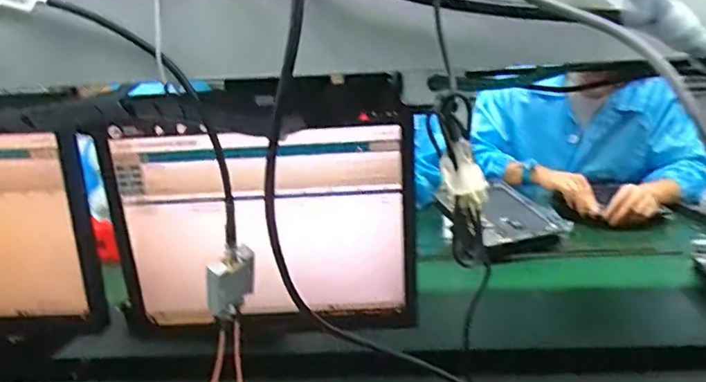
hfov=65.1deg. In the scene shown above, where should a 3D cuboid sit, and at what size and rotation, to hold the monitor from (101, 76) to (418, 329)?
[{"bbox_3d":[-0.116,0.039,0.684,0.364,0.301,0.081,1,18,11],"label":"monitor"}]

